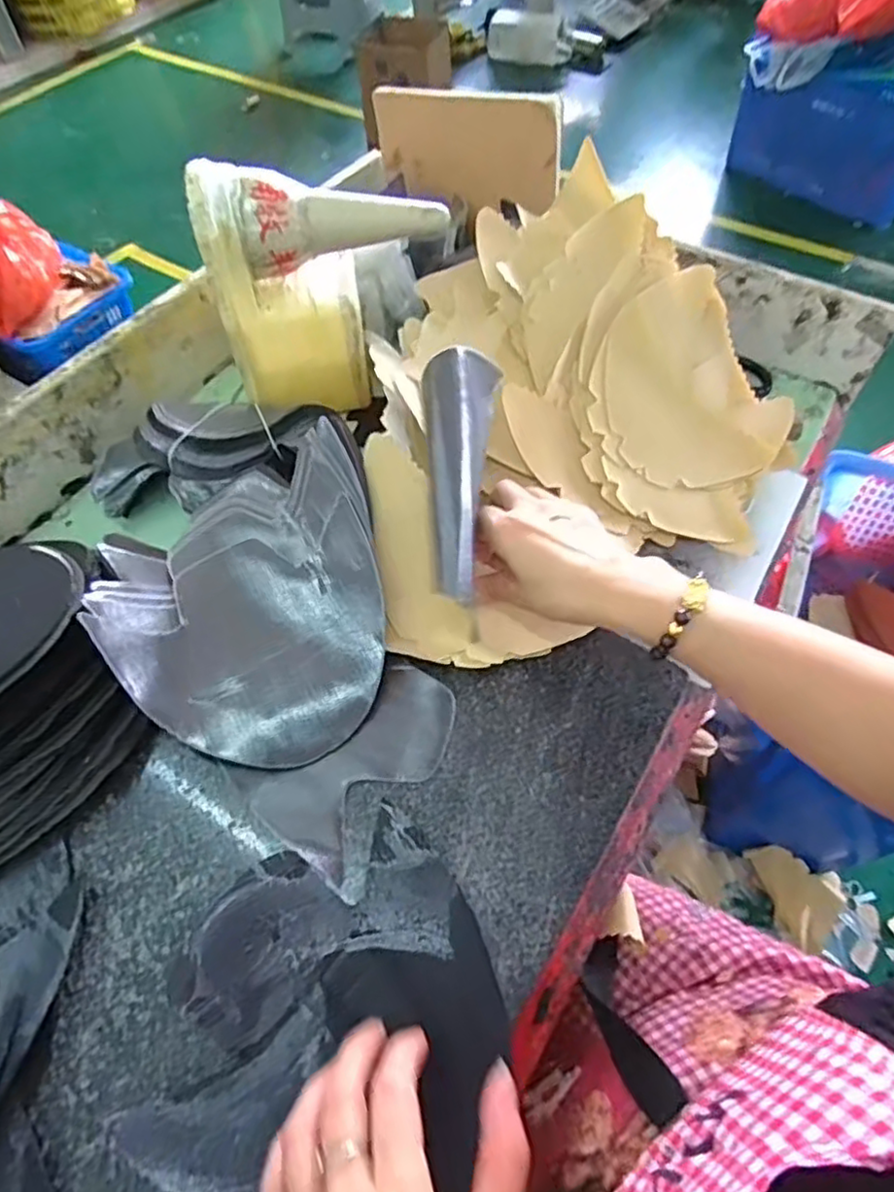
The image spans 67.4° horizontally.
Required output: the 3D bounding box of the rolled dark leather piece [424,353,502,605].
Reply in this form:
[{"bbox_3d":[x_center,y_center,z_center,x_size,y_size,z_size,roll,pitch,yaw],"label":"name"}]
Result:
[{"bbox_3d":[0.007,-0.084,0.436,0.044,0.052,0.189,2,67,4],"label":"rolled dark leather piece"}]

